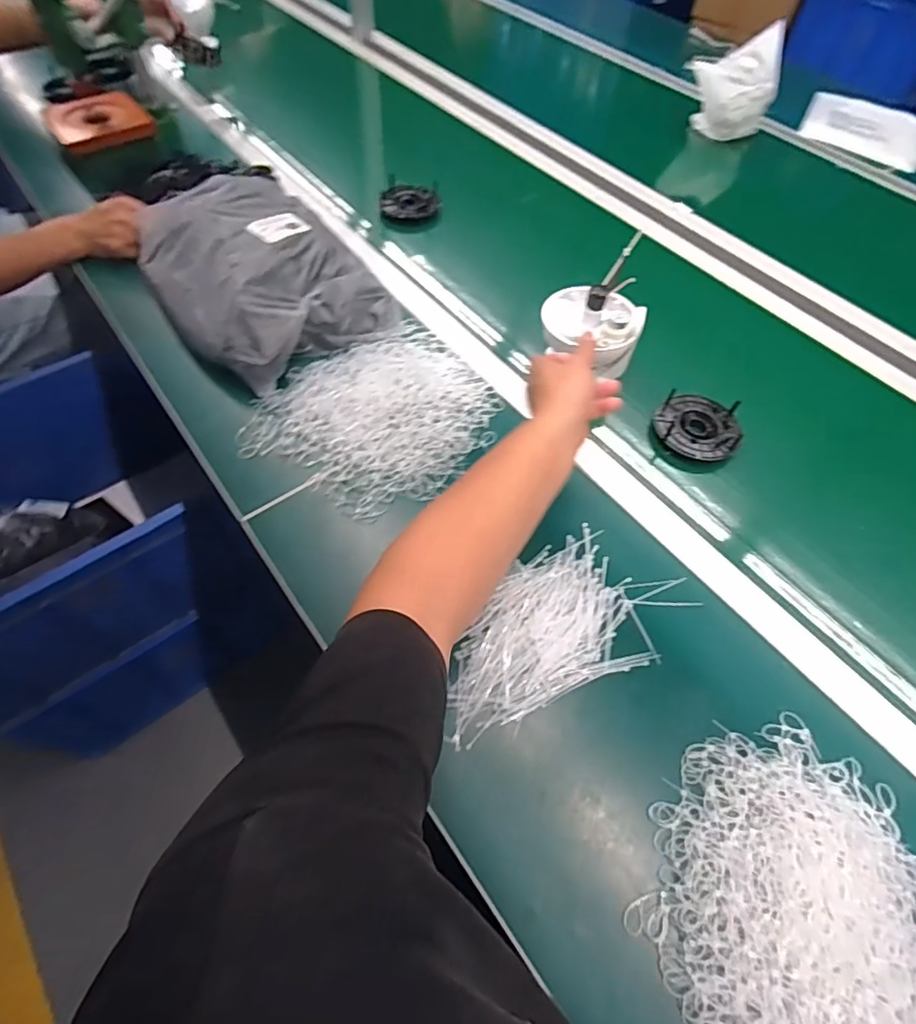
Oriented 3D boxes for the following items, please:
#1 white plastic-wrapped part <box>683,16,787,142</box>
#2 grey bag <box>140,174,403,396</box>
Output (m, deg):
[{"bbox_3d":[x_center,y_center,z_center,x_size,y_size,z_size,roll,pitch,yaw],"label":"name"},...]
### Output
[{"bbox_3d":[0.529,-0.822,1.045,0.173,0.149,0.104,-7,58,-7],"label":"white plastic-wrapped part"},{"bbox_3d":[-0.278,-0.338,0.732,0.243,0.088,0.344,-36,65,-22],"label":"grey bag"}]

